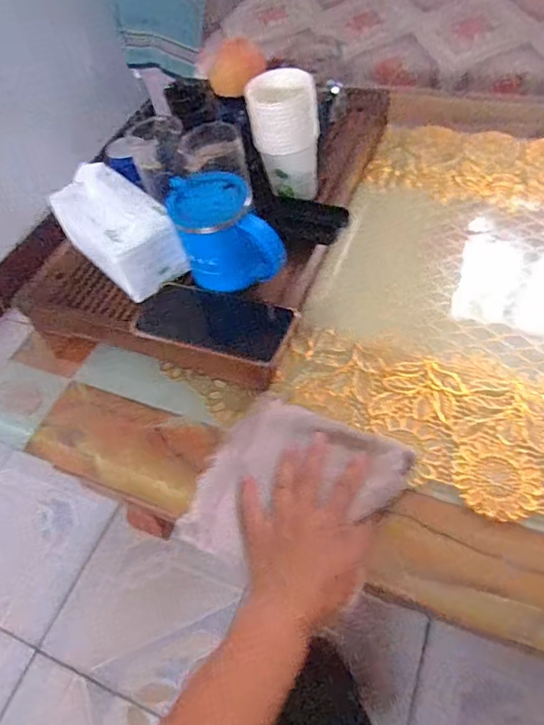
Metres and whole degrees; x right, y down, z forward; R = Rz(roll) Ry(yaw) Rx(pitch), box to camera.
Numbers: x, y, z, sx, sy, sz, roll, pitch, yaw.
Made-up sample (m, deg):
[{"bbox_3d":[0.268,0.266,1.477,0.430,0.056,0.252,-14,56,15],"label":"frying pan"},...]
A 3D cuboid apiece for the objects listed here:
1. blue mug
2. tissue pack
[{"bbox_3d":[-0.049,-0.140,0.539,0.099,0.089,0.088,-17,54,-2],"label":"blue mug"},{"bbox_3d":[-0.175,-0.155,0.583,0.088,0.131,0.152,-40,58,-17],"label":"tissue pack"}]

